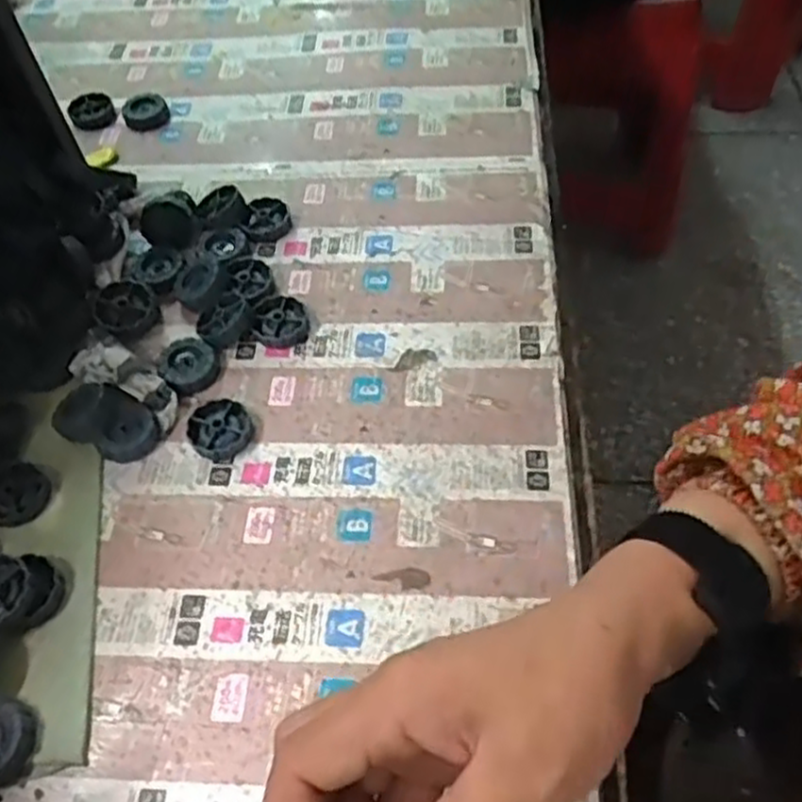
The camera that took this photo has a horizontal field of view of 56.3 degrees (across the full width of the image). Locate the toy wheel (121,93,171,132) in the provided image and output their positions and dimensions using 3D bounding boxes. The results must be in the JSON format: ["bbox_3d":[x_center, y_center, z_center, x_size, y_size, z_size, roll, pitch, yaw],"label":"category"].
[{"bbox_3d":[-0.223,-0.252,0.654,0.038,0.013,0.037,-1,55,2],"label":"toy wheel"}]

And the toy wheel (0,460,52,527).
[{"bbox_3d":[-0.230,0.054,0.445,0.040,0.013,0.037,-1,55,2],"label":"toy wheel"}]

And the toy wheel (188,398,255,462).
[{"bbox_3d":[-0.112,0.017,0.466,0.039,0.012,0.042,-1,55,2],"label":"toy wheel"}]

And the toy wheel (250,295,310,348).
[{"bbox_3d":[-0.081,-0.055,0.512,0.038,0.010,0.040,-1,55,2],"label":"toy wheel"}]

